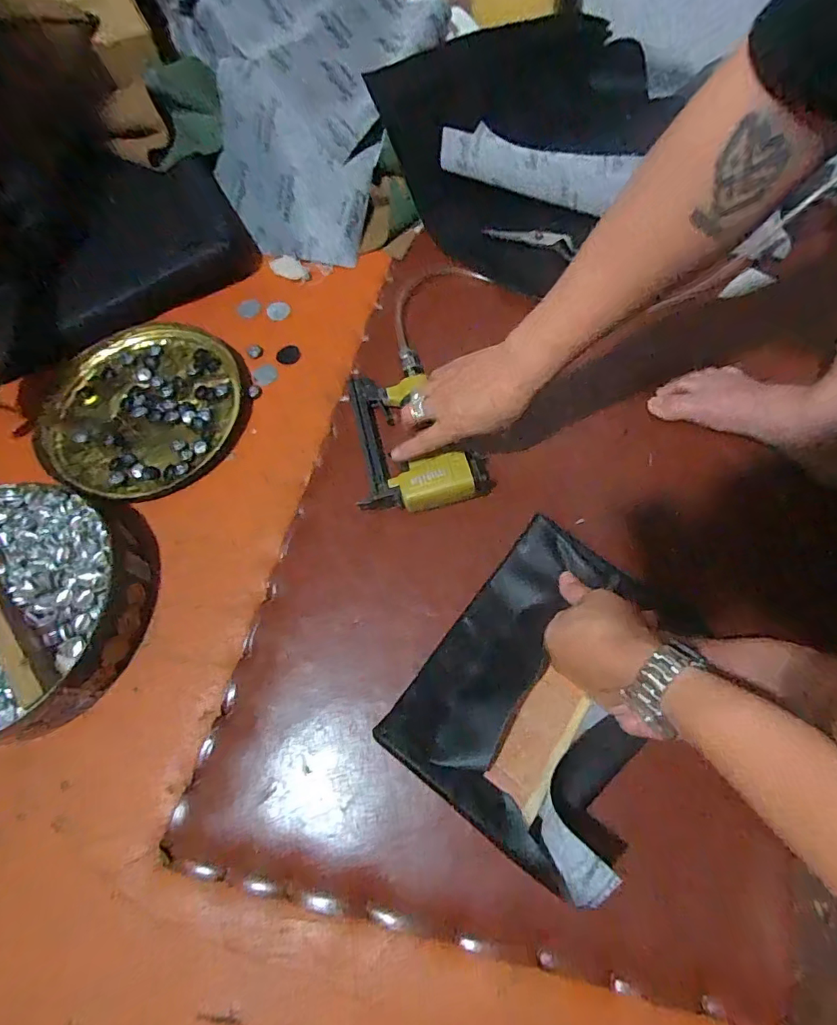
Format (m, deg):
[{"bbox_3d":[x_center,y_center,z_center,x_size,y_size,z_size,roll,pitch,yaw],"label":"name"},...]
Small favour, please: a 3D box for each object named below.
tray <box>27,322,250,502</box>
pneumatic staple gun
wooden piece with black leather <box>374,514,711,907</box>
[{"bbox_3d":[-0.359,-0.138,0.628,0.260,0.013,0.255,-1,67,2],"label":"tray"},{"bbox_3d":[-0.006,-0.103,0.572,0.139,0.044,0.203,-10,67,-2],"label":"pneumatic staple gun"},{"bbox_3d":[0.123,0.156,0.443,0.202,0.057,0.265,35,73,15],"label":"wooden piece with black leather"}]

